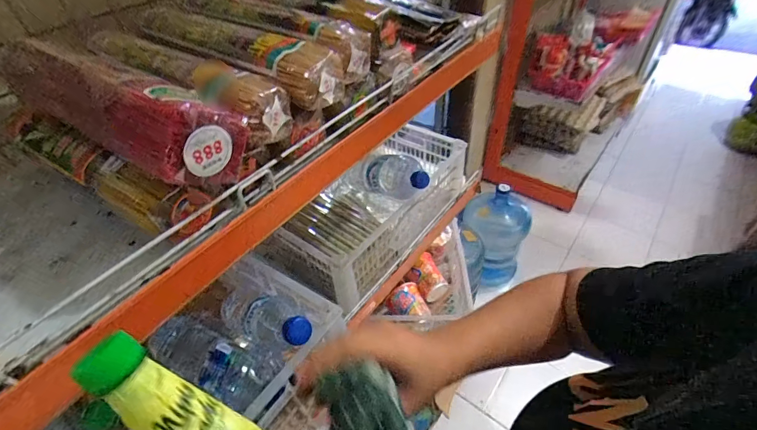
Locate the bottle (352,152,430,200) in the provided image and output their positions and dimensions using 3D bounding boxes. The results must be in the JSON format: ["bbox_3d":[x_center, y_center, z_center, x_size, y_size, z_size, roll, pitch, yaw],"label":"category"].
[{"bbox_3d":[0.022,-0.078,0.721,0.068,0.066,0.190,-37,33,-28],"label":"bottle"}]

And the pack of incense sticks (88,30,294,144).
[{"bbox_3d":[-0.203,-0.140,0.386,0.267,0.056,0.061,26,52,27],"label":"pack of incense sticks"}]

